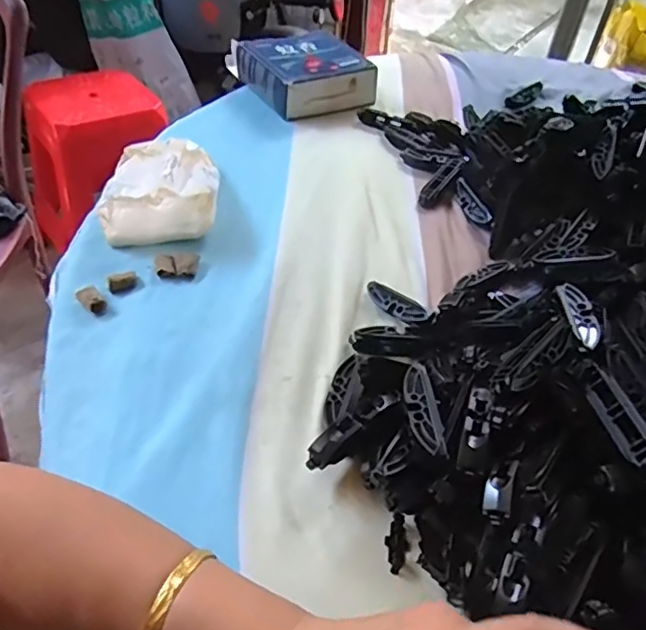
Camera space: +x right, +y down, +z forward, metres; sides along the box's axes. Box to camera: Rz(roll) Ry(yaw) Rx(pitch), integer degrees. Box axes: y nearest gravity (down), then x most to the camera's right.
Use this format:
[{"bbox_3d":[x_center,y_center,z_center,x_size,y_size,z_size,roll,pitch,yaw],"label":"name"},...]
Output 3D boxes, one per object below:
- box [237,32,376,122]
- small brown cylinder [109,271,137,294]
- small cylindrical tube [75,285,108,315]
[{"bbox_3d":[-0.022,-0.328,0.796,0.148,0.051,0.151,-18,50,-23],"label":"box"},{"bbox_3d":[-0.167,-0.028,0.493,0.022,0.011,0.015,-13,48,-19],"label":"small brown cylinder"},{"bbox_3d":[-0.188,-0.013,0.477,0.016,0.010,0.030,-30,55,-31],"label":"small cylindrical tube"}]

